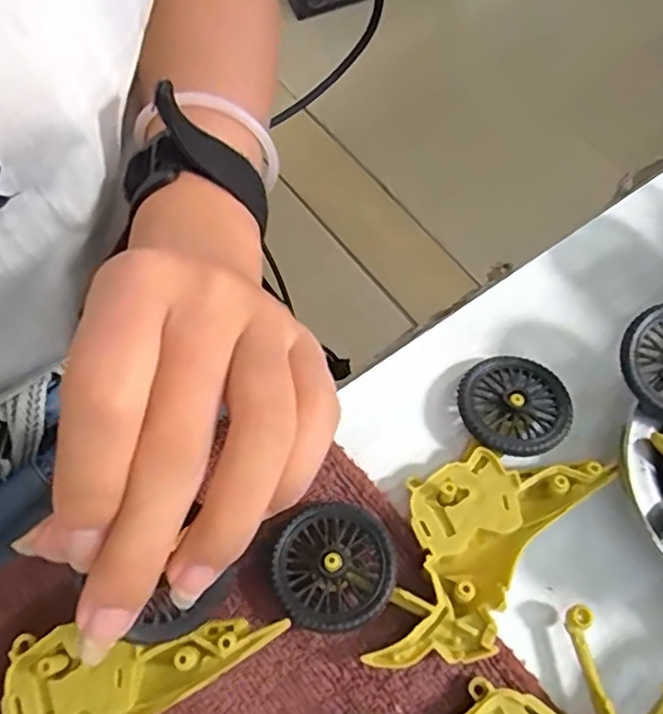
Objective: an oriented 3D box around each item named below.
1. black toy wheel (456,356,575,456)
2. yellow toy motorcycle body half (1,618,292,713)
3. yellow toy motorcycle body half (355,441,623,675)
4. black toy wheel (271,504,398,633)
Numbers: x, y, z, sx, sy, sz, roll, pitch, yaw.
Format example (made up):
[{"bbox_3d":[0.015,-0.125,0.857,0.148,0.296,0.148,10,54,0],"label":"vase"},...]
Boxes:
[{"bbox_3d":[0.064,0.018,0.220,0.037,0.012,0.037,1,66,-2],"label":"black toy wheel"},{"bbox_3d":[-0.062,0.094,0.172,0.094,0.010,0.048,-37,71,-7],"label":"yellow toy motorcycle body half"},{"bbox_3d":[0.043,0.058,0.197,0.043,0.013,0.089,38,70,14],"label":"yellow toy motorcycle body half"},{"bbox_3d":[0.001,0.064,0.192,0.036,0.013,0.036,1,66,-2],"label":"black toy wheel"}]

